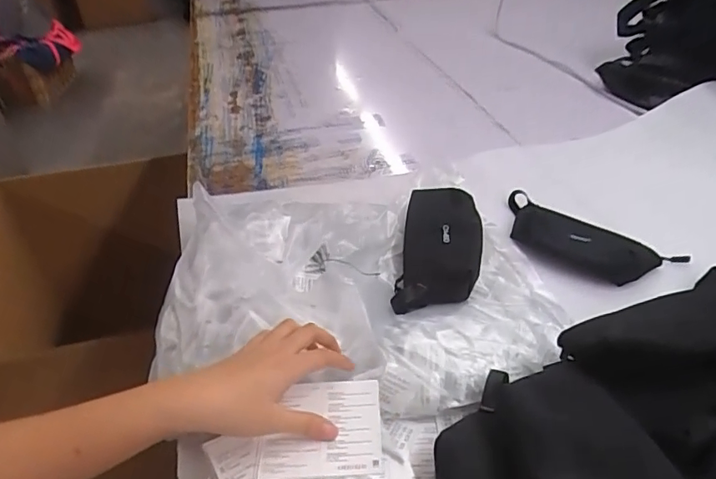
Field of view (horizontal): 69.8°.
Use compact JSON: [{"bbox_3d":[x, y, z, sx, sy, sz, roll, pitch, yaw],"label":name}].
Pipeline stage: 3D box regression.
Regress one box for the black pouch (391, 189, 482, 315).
[{"bbox_3d":[0.102,0.007,0.634,0.097,0.035,0.209,5,38,10],"label":"black pouch"}]

